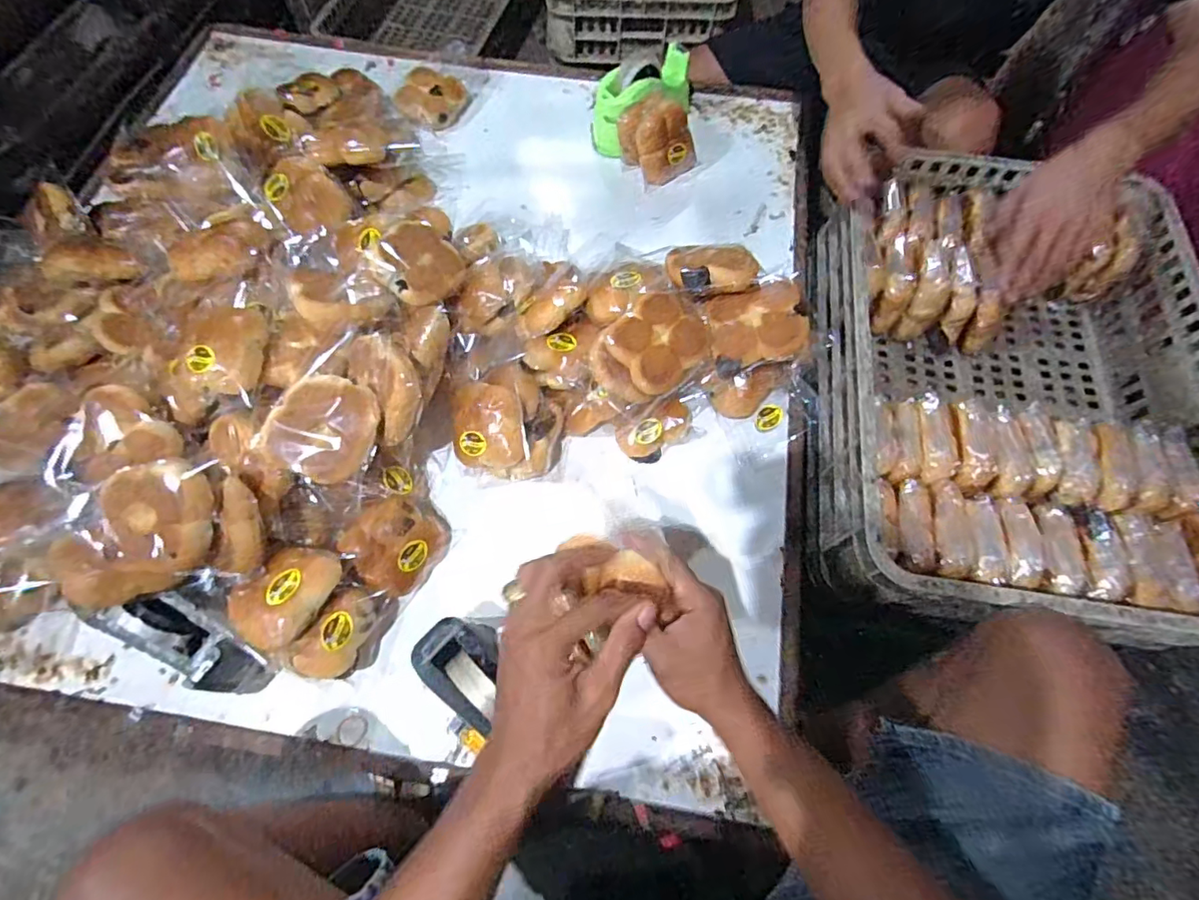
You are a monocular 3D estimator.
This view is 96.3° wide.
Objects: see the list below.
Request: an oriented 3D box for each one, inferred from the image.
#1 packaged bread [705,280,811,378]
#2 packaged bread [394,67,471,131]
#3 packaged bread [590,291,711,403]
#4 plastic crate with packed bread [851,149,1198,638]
[{"bbox_3d":[0.197,-0.153,0.671,0.114,0.045,0.100,-13,74,13],"label":"packaged bread"},{"bbox_3d":[-0.308,-0.647,0.987,0.101,0.044,0.130,29,70,11],"label":"packaged bread"},{"bbox_3d":[0.064,-0.123,0.663,0.133,0.060,0.100,-36,72,-14],"label":"packaged bread"},{"bbox_3d":[0.501,-0.095,0.678,0.403,0.143,0.609,7,67,3],"label":"plastic crate with packed bread"}]

